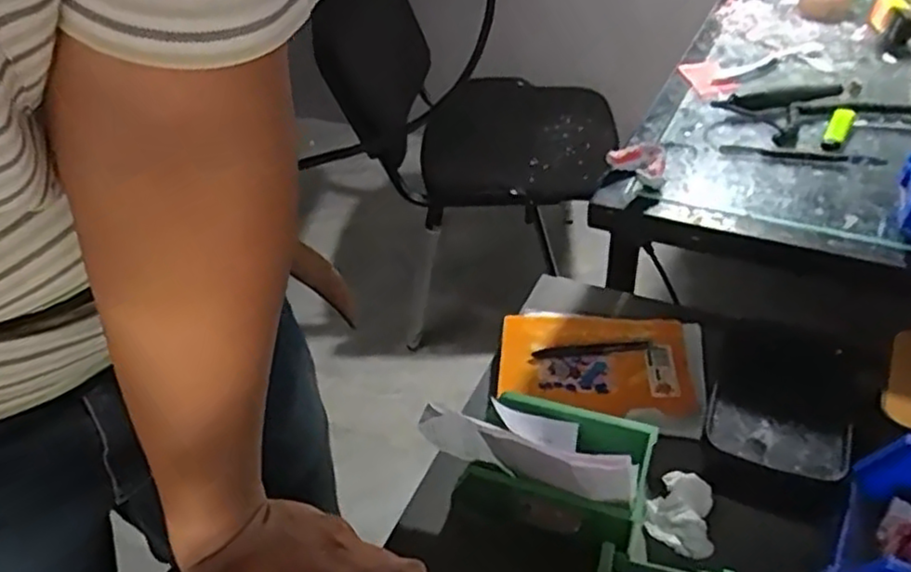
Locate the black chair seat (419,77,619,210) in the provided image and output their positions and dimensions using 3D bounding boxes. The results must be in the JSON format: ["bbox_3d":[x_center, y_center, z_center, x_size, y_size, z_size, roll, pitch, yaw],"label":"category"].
[{"bbox_3d":[0.132,-0.318,1.494,0.404,0.121,0.413,0,41,7],"label":"black chair seat"}]

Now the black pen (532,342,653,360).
[{"bbox_3d":[0.156,0.073,0.796,0.133,0.004,0.017,-4,41,2],"label":"black pen"}]

